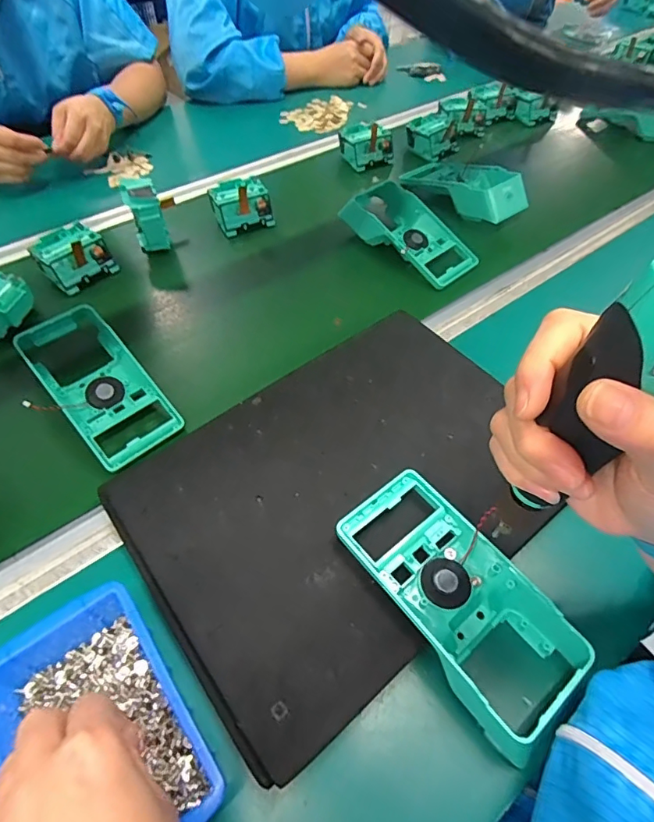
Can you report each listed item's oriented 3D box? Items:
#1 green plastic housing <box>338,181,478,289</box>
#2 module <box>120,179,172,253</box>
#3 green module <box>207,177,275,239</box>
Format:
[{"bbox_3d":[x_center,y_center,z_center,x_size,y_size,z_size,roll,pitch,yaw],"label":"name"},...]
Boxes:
[{"bbox_3d":[0.103,-0.238,0.623,0.094,0.047,0.191,-35,62,-24],"label":"green plastic housing"},{"bbox_3d":[-0.230,-0.250,0.601,0.046,0.068,0.064,-18,56,-14],"label":"module"},{"bbox_3d":[-0.121,-0.294,0.662,0.078,0.044,0.077,-17,56,-14],"label":"green module"}]

